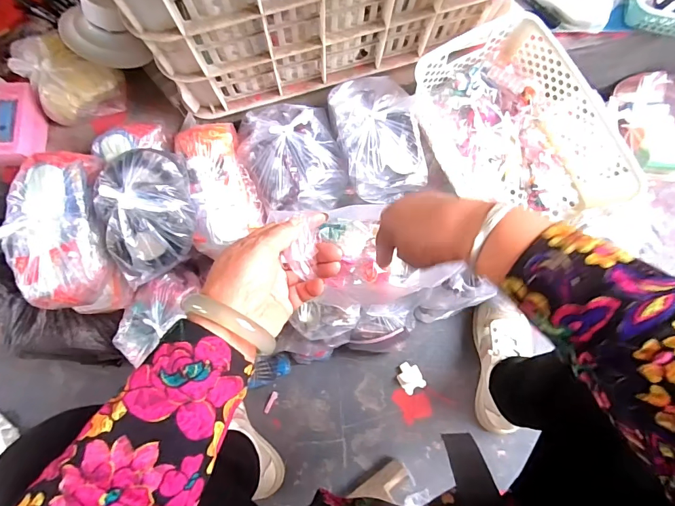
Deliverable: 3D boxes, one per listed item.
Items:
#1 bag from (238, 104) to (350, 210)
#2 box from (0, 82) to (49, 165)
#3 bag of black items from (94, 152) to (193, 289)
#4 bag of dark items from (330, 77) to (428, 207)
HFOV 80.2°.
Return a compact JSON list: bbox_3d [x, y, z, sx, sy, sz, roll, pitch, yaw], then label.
[{"bbox_3d":[-0.063,-0.136,0.566,0.123,0.070,0.159,-20,80,-3],"label":"bag"},{"bbox_3d":[-0.464,-0.181,0.569,0.079,0.043,0.115,-2,80,1],"label":"box"},{"bbox_3d":[-0.242,-0.051,0.500,0.107,0.064,0.161,-11,80,-1],"label":"bag of black items"},{"bbox_3d":[0.055,-0.173,0.556,0.111,0.063,0.180,-16,80,-2],"label":"bag of dark items"}]

